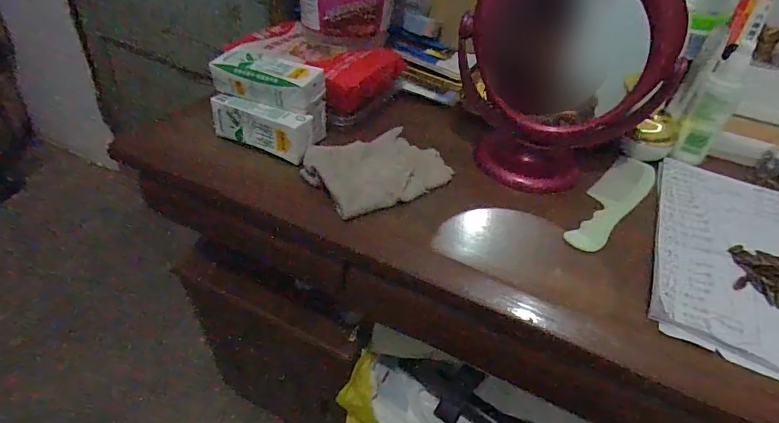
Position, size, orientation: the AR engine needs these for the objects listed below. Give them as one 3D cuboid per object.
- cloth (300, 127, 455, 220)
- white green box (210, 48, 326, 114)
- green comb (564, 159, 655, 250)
[{"bbox_3d":[-0.016,-0.052,0.492,0.146,0.029,0.107,-22,46,-29],"label":"cloth"},{"bbox_3d":[-0.138,-0.148,0.512,0.121,0.041,0.058,18,41,16],"label":"white green box"},{"bbox_3d":[0.250,-0.016,0.504,0.048,0.006,0.212,32,46,29],"label":"green comb"}]

